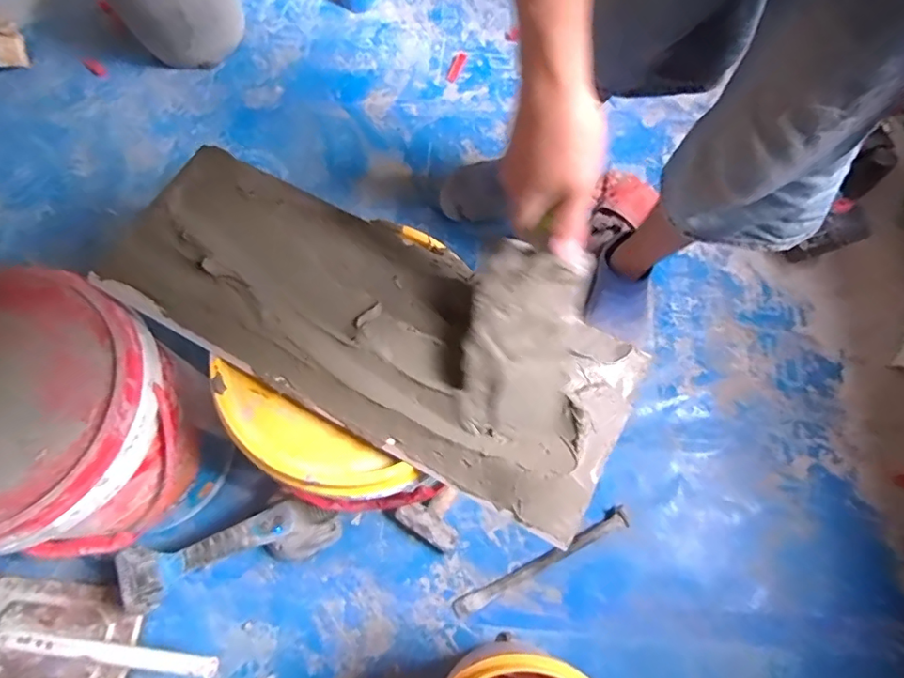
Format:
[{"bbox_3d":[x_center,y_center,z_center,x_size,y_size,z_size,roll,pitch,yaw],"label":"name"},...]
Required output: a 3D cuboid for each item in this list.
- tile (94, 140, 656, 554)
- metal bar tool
[{"bbox_3d":[-0.097,-0.027,0.569,0.579,0.031,0.210,28,74,10],"label":"tile"},{"bbox_3d":[0.137,0.344,0.816,0.298,0.027,0.027,-26,73,-8],"label":"metal bar tool"}]

